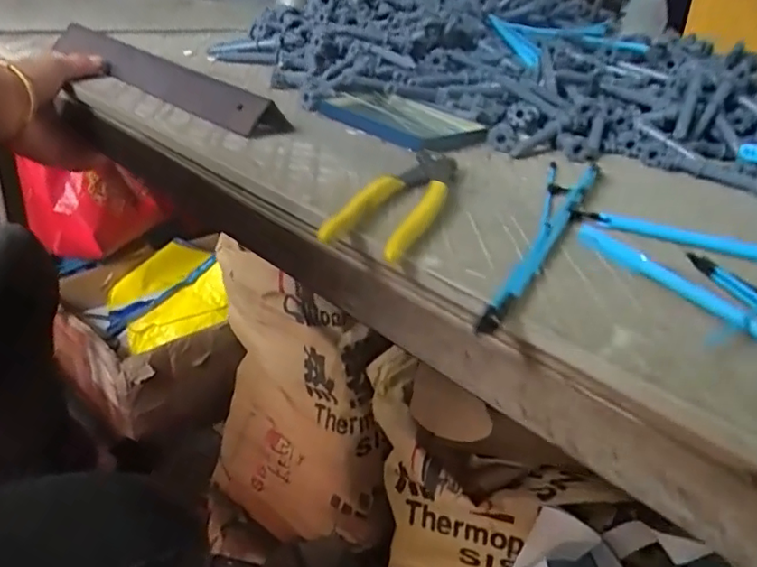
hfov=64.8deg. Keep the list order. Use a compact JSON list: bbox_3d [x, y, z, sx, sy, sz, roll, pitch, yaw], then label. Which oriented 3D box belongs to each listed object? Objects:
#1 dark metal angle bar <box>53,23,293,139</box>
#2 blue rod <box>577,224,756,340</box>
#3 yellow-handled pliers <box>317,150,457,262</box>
[{"bbox_3d":[-0.199,-0.188,0.527,0.297,0.028,0.045,30,38,29],"label":"dark metal angle bar"},{"bbox_3d":[0.160,0.001,0.314,0.015,0.013,0.142,-12,37,-29],"label":"blue rod"},{"bbox_3d":[0.018,-0.058,0.380,0.048,0.017,0.137,21,34,20],"label":"yellow-handled pliers"}]

